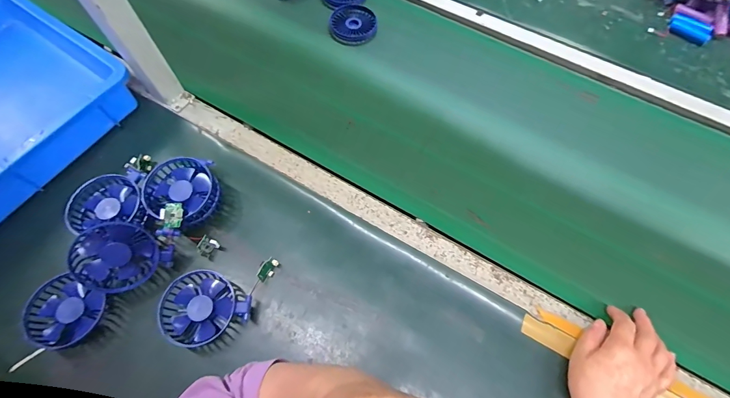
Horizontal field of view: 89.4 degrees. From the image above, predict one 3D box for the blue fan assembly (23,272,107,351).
[{"bbox_3d":[-0.385,0.150,0.473,0.079,0.034,0.085,21,66,9],"label":"blue fan assembly"}]

